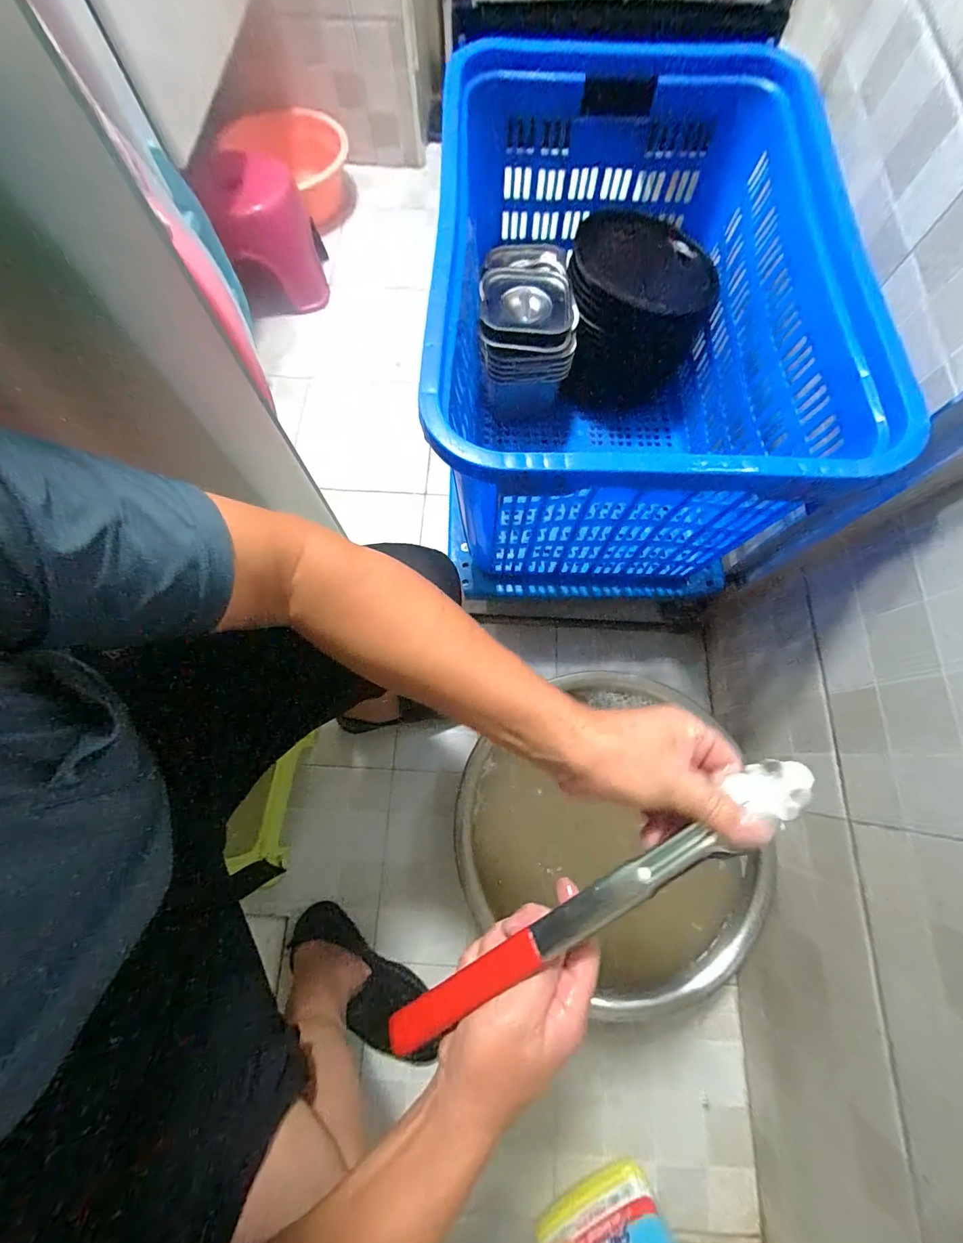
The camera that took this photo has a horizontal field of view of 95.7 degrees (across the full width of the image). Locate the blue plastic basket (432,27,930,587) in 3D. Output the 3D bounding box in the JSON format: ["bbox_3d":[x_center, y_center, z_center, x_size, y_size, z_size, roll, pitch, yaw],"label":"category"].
[{"bbox_3d":[0.195,-0.405,0.638,0.489,0.344,0.681,0,73,0],"label":"blue plastic basket"}]

